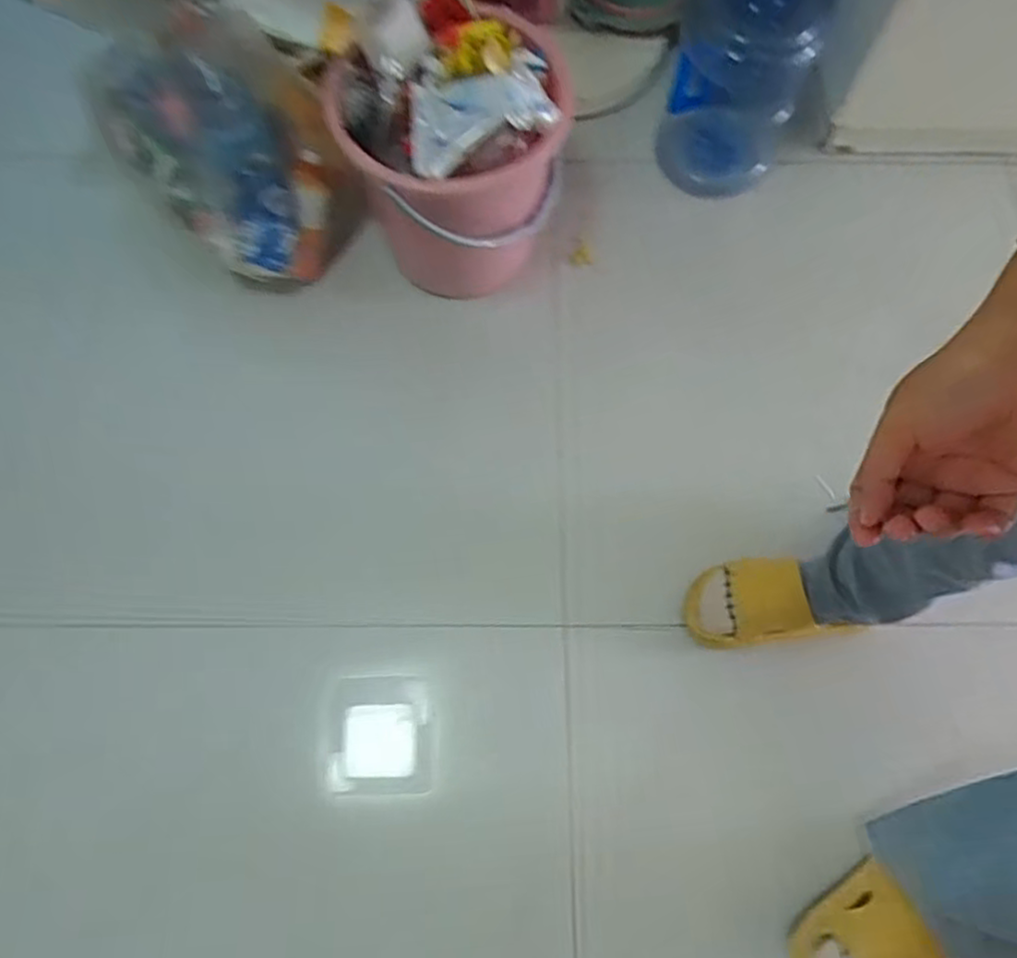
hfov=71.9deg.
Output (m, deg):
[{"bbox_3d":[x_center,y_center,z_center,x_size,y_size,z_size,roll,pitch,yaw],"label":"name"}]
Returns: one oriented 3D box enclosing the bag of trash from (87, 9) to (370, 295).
[{"bbox_3d":[-0.394,-0.469,0.990,0.289,0.249,0.318,-29,73,-11],"label":"bag of trash"}]

